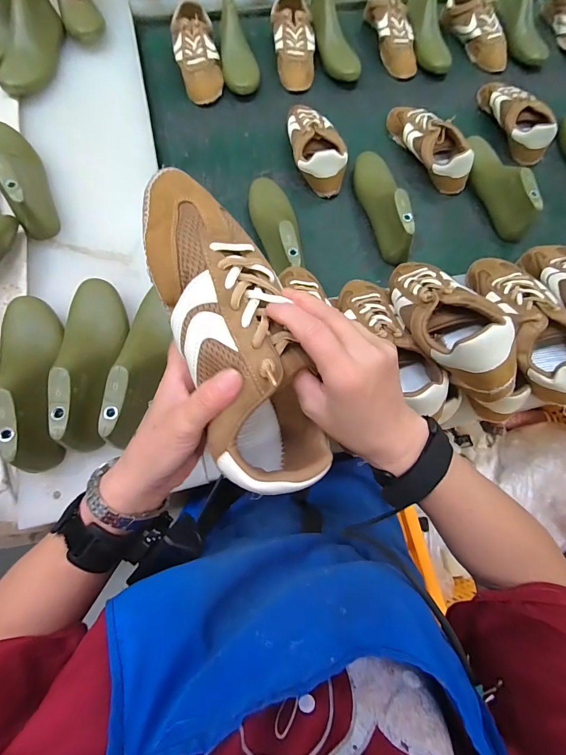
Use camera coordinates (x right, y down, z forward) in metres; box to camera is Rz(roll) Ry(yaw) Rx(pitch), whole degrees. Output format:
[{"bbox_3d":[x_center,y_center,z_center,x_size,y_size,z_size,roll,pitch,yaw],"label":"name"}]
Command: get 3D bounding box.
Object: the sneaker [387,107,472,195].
[{"bbox_3d":[0.305,-0.487,0.726,0.091,0.072,0.234,-23,74,-10],"label":"sneaker"}]

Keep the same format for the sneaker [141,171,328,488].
[{"bbox_3d":[-0.035,-0.032,0.253,0.080,0.079,0.222,-22,98,-9],"label":"sneaker"}]

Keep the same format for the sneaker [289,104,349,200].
[{"bbox_3d":[0.066,-0.462,0.706,0.102,0.076,0.203,-10,73,-6],"label":"sneaker"}]

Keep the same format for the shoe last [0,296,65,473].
[{"bbox_3d":[-0.341,-0.006,0.473,0.072,0.096,0.266,-17,60,-8],"label":"shoe last"}]

